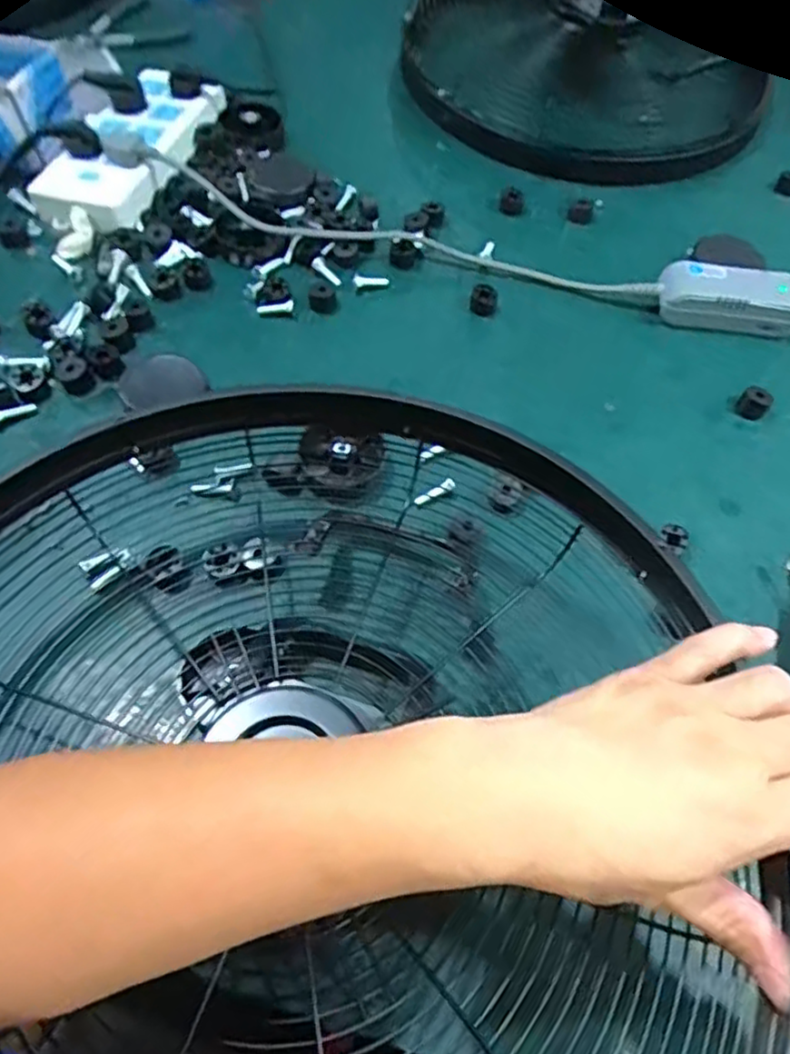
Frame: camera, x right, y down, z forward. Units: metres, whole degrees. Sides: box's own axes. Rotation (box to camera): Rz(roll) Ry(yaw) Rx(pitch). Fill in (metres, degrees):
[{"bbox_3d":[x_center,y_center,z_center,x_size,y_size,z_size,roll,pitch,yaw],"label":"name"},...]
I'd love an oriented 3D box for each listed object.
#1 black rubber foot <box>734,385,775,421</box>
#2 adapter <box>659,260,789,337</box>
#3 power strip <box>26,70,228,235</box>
[{"bbox_3d":[0.309,-0.108,0.593,0.024,0.019,0.022,32,64,16],"label":"black rubber foot"},{"bbox_3d":[0.307,-0.207,0.631,0.127,0.037,0.058,4,60,1],"label":"adapter"},{"bbox_3d":[-0.260,-0.375,0.680,0.100,0.033,0.230,19,61,9],"label":"power strip"}]

